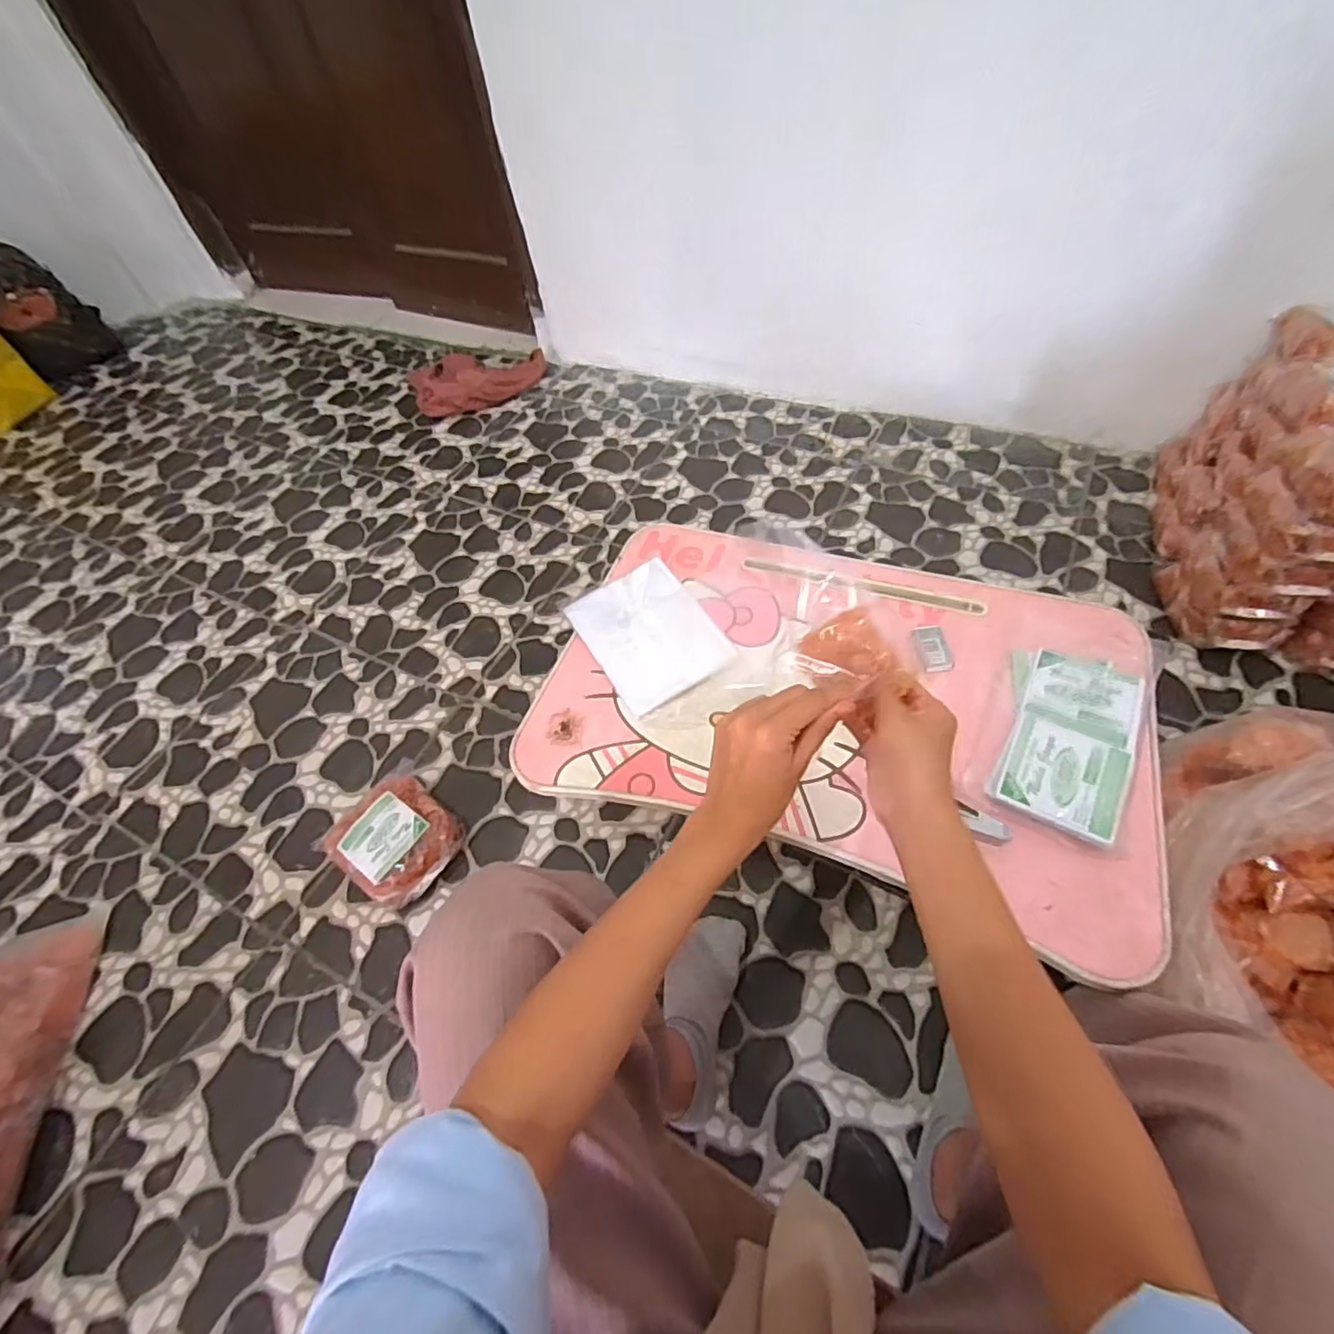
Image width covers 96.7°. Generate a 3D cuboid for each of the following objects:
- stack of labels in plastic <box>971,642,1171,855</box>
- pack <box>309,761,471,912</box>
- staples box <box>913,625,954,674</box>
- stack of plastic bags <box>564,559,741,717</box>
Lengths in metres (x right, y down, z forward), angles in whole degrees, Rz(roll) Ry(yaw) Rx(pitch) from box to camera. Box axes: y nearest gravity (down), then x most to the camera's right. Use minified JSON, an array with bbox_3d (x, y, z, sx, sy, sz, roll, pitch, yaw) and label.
[{"bbox_3d":[0.384,0.054,0.563,0.123,0.024,0.223,23,61,20],"label":"stack of labels in plastic"},{"bbox_3d":[-0.366,0.231,0.811,0.159,0.067,0.147,29,63,23],"label":"pack"},{"bbox_3d":[0.286,-0.022,0.636,0.030,0.010,0.058,-7,55,1],"label":"staples box"},{"bbox_3d":[-0.020,-0.040,0.682,0.132,0.018,0.178,-28,57,-13],"label":"stack of plastic bags"}]

